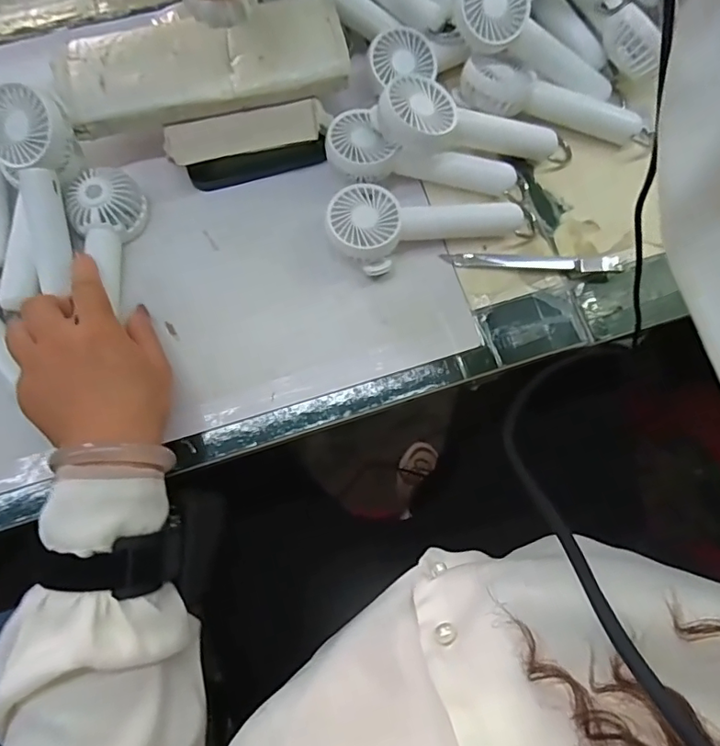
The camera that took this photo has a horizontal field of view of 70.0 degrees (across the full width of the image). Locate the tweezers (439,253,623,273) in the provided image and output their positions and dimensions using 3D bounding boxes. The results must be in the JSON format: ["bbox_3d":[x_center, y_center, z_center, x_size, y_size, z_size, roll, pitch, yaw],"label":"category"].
[{"bbox_3d":[0.134,-0.087,0.403,0.134,0.013,0.012,4,77,0],"label":"tweezers"}]

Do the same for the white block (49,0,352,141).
[{"bbox_3d":[-0.119,-0.238,0.396,0.210,0.024,0.080,-15,74,-4],"label":"white block"}]

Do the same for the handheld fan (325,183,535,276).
[{"bbox_3d":[0.055,-0.120,0.401,0.158,0.030,0.064,-12,78,-4],"label":"handheld fan"}]

